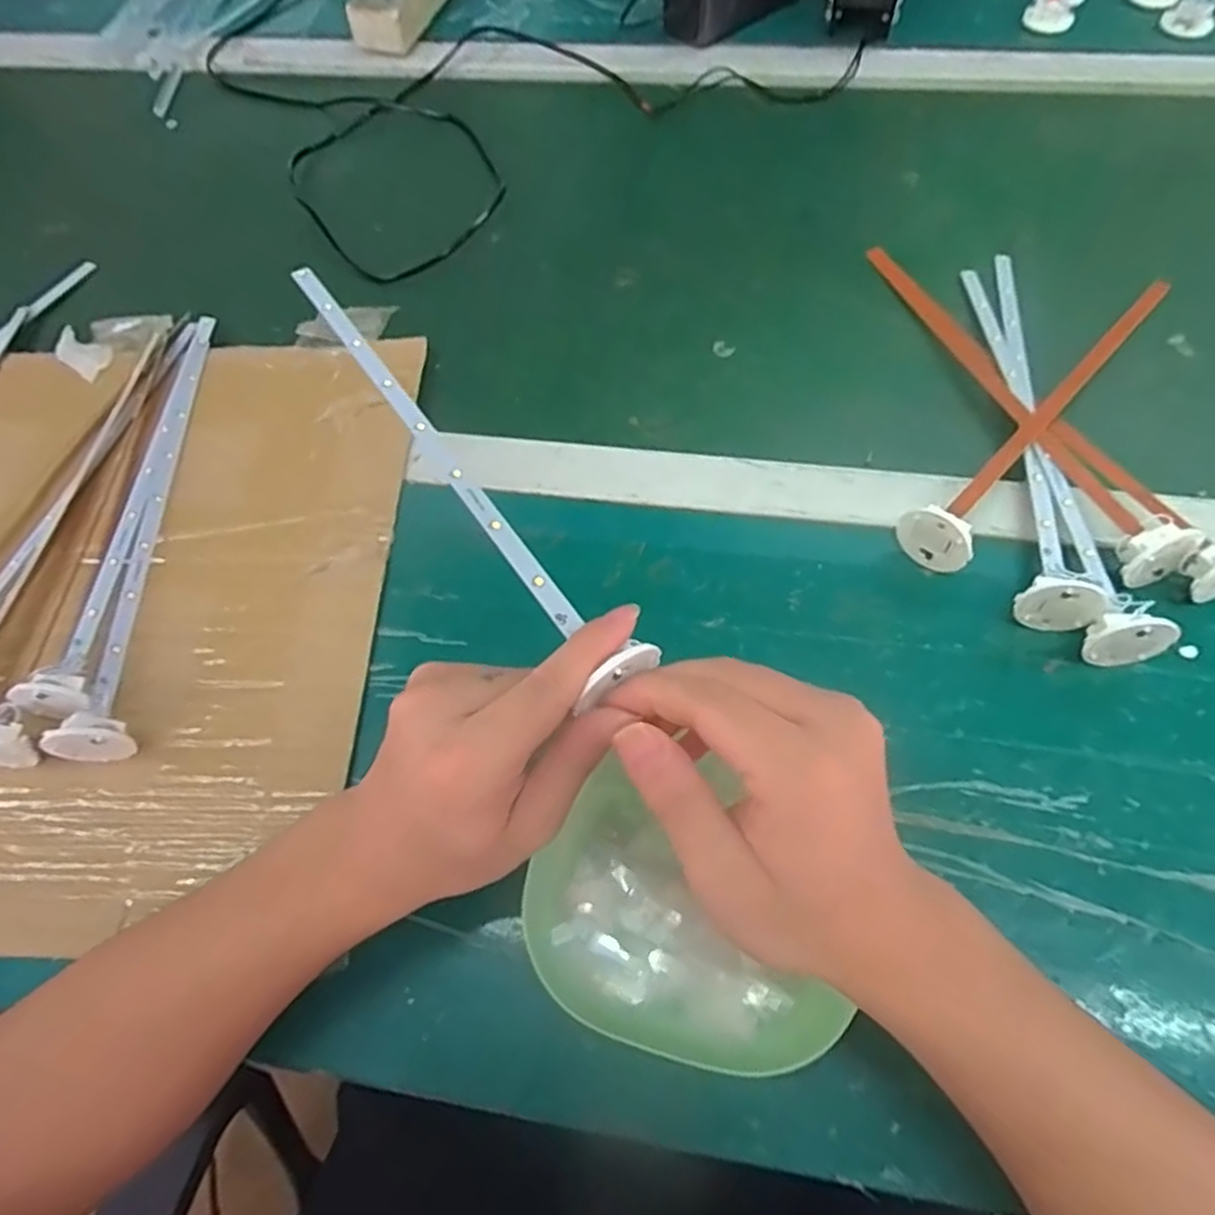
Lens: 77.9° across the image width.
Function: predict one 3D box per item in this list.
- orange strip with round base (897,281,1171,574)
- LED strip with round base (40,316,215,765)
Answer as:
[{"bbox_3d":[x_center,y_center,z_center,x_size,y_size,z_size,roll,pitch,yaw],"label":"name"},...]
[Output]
[{"bbox_3d":[0.260,-0.122,0.430,0.035,0.038,0.282,39,72,21],"label":"orange strip with round base"},{"bbox_3d":[-0.274,-0.066,0.441,0.031,0.029,0.313,-8,63,0],"label":"LED strip with round base"}]

